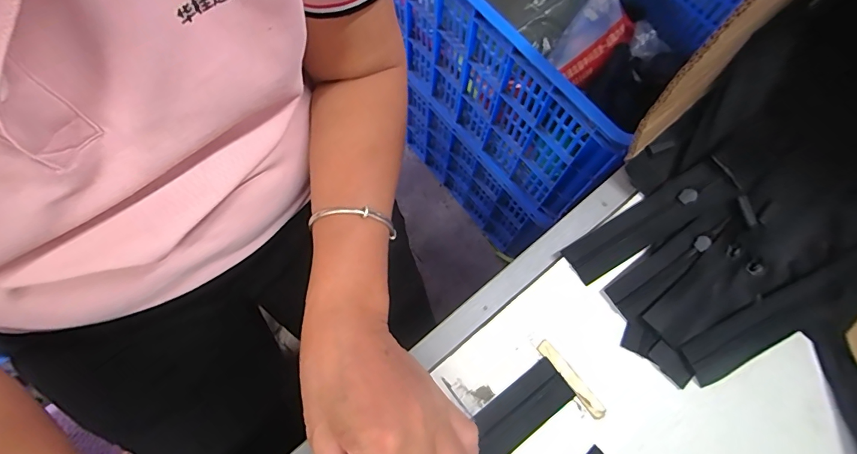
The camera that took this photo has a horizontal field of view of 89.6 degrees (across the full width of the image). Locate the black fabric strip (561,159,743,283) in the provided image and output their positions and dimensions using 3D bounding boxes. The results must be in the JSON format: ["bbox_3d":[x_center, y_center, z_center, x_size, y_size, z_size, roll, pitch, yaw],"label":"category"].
[{"bbox_3d":[0.165,-0.005,0.325,0.136,0.011,0.034,-30,62,-2],"label":"black fabric strip"}]

